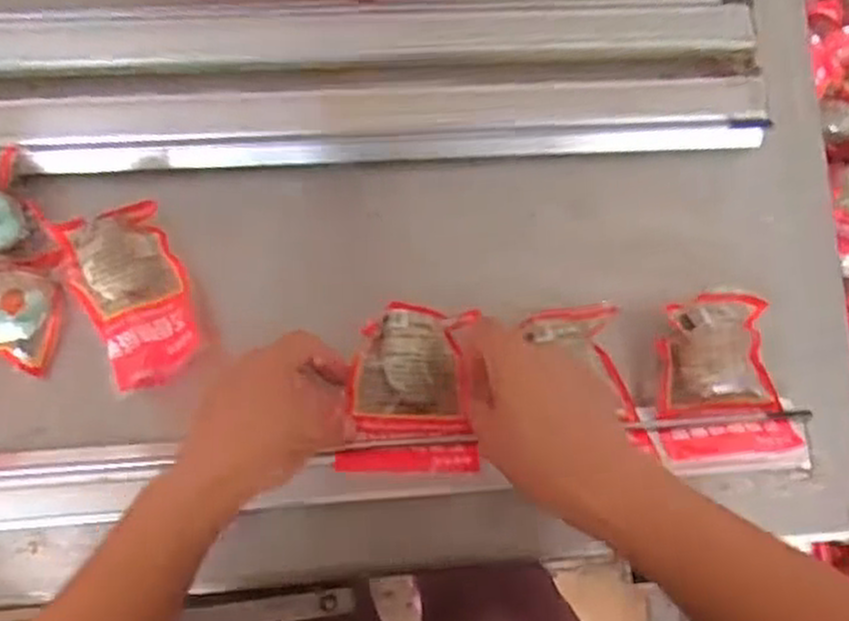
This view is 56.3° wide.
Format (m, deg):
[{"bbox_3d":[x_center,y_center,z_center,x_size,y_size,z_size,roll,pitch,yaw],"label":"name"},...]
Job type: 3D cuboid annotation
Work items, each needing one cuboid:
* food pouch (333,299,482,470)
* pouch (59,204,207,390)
[{"bbox_3d":[-0.008,0.050,0.512,0.083,0.016,0.105,1,80,-1],"label":"food pouch"},{"bbox_3d":[-0.188,-0.014,0.508,0.066,0.024,0.123,-23,81,-5],"label":"pouch"}]

